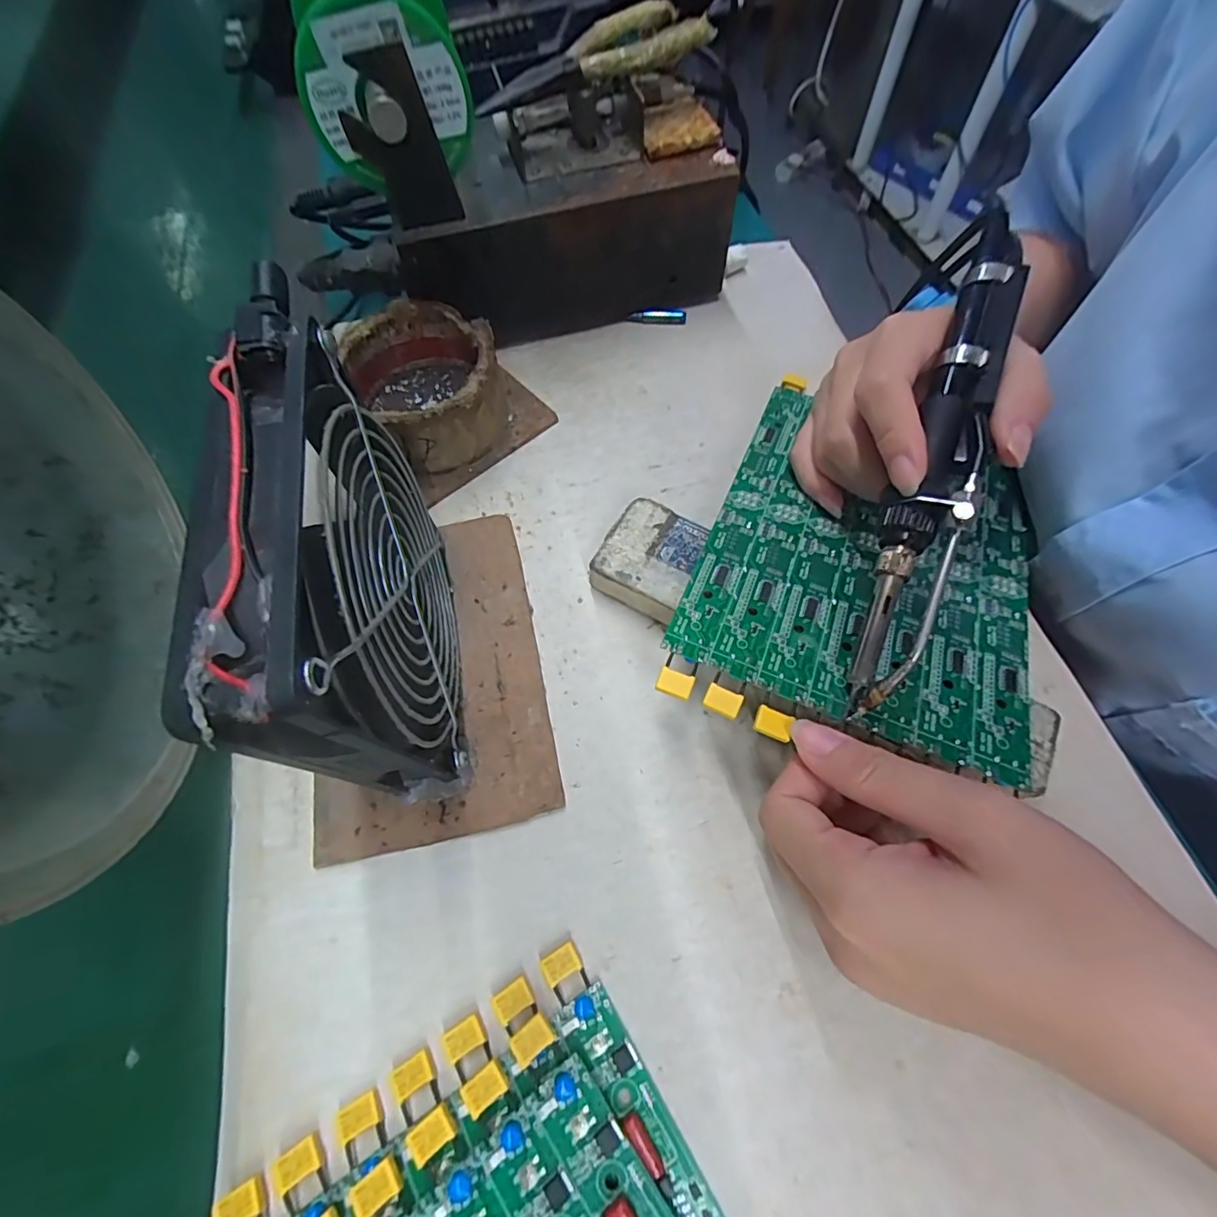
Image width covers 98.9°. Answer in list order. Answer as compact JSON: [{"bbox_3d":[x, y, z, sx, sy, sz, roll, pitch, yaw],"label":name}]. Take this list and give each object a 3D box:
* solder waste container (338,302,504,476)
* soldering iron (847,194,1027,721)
[{"bbox_3d":[-0.095,-0.116,0.274,0.077,0.041,0.084,0,64,1],"label":"solder waste container"},{"bbox_3d":[0.121,-0.050,0.189,0.023,0.017,0.179,19,83,10],"label":"soldering iron"}]

